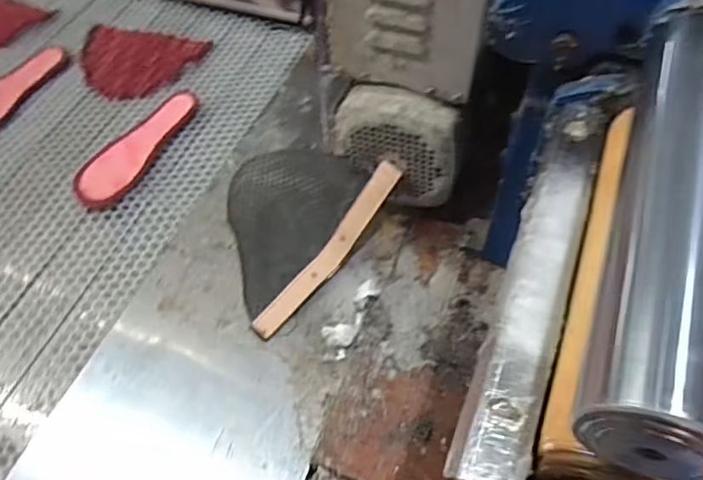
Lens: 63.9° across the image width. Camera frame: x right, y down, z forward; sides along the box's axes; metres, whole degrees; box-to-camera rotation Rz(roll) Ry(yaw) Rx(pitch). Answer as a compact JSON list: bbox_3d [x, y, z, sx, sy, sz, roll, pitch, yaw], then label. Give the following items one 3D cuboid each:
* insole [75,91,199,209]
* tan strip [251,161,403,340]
[{"bbox_3d":[-0.294,-0.130,0.770,0.083,0.011,0.221,18,57,12],"label":"insole"},{"bbox_3d":[-0.022,0.012,0.594,0.028,0.042,0.216,39,91,25],"label":"tan strip"}]

